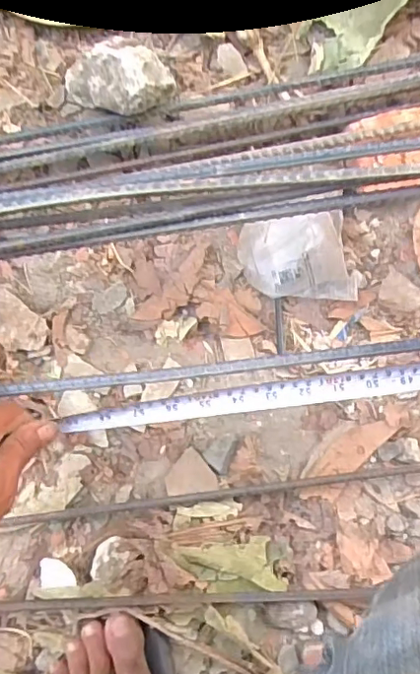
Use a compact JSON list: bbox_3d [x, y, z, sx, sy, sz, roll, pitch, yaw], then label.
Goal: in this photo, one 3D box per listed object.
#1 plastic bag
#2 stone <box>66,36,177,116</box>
[{"bbox_3d":[0.091,-0.082,0.564,0.115,0.045,0.089,-6,78,0],"label":"plastic bag"},{"bbox_3d":[-0.091,-0.261,0.558,0.111,0.064,0.071,22,80,6],"label":"stone"}]

